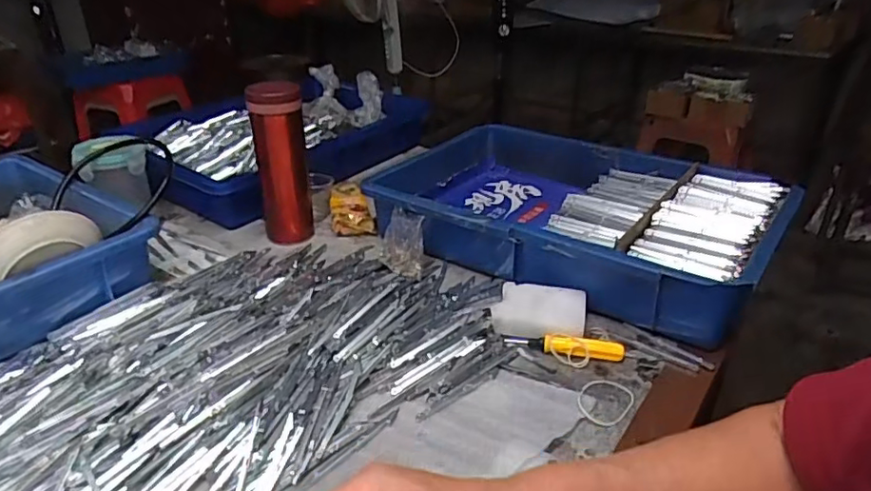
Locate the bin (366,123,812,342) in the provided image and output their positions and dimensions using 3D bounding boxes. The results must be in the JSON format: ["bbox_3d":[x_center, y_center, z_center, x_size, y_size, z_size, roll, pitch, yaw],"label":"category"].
[{"bbox_3d":[0.168,-0.043,0.715,0.436,0.095,0.309,20,34,31],"label":"bin"}]

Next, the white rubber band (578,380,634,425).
[{"bbox_3d":[0.138,0.125,0.476,0.040,0.004,0.057,19,32,29],"label":"white rubber band"}]

